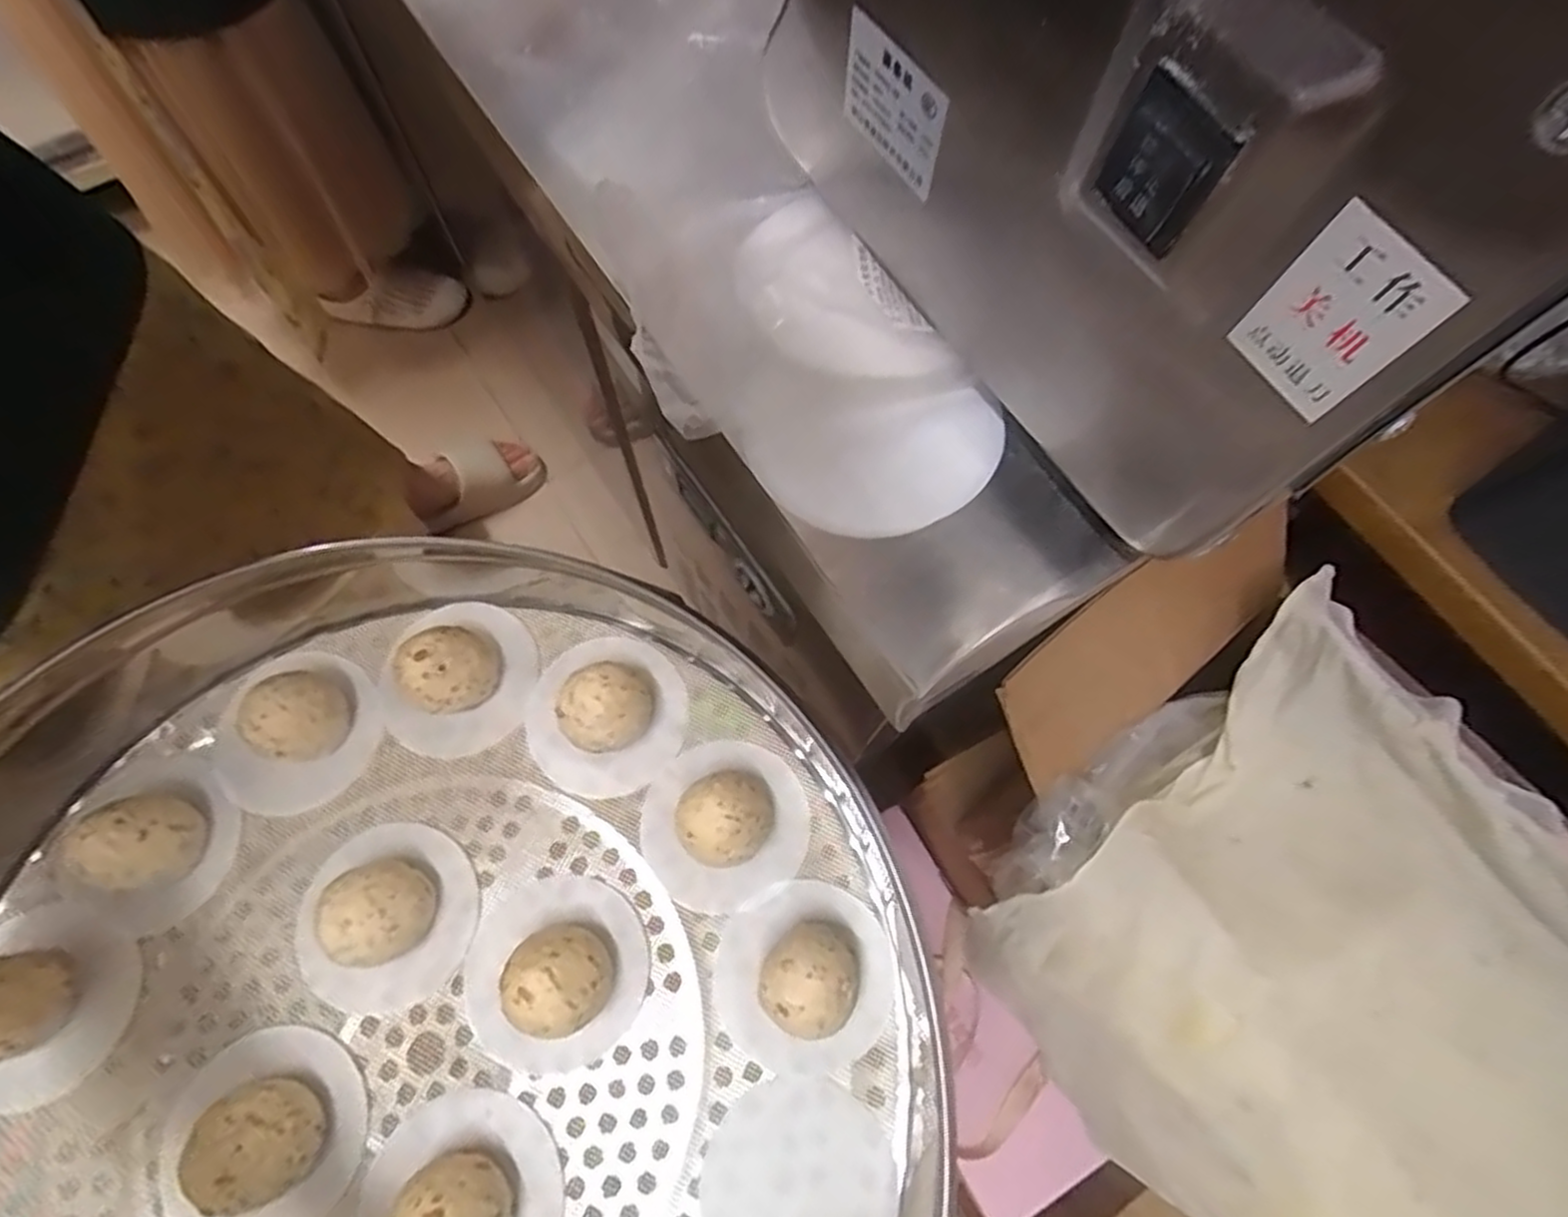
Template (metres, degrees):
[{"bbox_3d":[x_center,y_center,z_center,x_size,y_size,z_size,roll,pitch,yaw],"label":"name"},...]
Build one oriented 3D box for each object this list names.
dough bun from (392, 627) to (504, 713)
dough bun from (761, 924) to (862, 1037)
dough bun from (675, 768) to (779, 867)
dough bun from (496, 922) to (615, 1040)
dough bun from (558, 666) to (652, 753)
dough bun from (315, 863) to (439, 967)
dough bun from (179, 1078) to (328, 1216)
[{"bbox_3d":[-0.201,0.035,0.440,0.051,0.048,0.053,29,71,9],"label":"dough bun"},{"bbox_3d":[0.014,0.193,0.385,0.048,0.048,0.052,39,73,12],"label":"dough bun"},{"bbox_3d":[-0.032,0.118,0.416,0.053,0.048,0.049,1,69,-2],"label":"dough bun"},{"bbox_3d":[-0.115,0.192,0.383,0.050,0.049,0.049,1,69,-2],"label":"dough bun"},{"bbox_3d":[-0.105,0.060,0.434,0.048,0.048,0.047,1,69,-2],"label":"dough bun"},{"bbox_3d":[-0.216,0.160,0.395,0.046,0.048,0.052,-9,70,-5],"label":"dough bun"},{"bbox_3d":[-0.251,0.256,0.354,0.040,0.046,0.049,-28,72,-12],"label":"dough bun"}]

